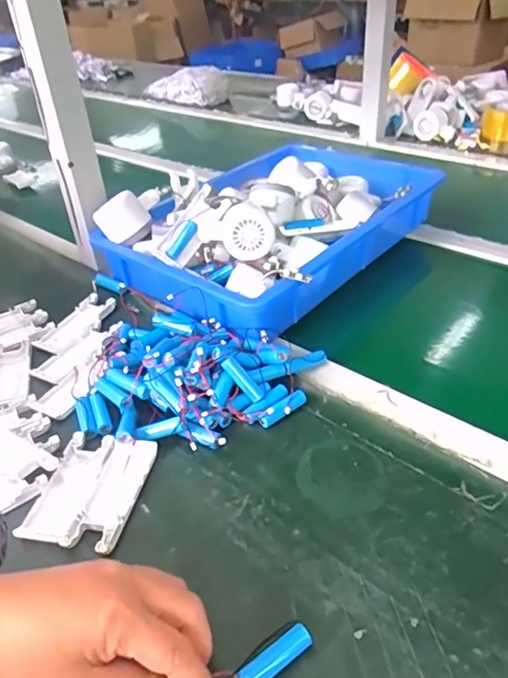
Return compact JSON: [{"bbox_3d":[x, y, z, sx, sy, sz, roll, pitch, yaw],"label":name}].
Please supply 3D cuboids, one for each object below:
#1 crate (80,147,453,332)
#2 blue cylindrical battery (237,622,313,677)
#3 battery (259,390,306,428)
[{"bbox_3d":[0.032,-0.166,0.701,0.277,0.111,0.419,26,47,32],"label":"crate"},{"bbox_3d":[0.014,0.198,0.322,0.049,0.012,0.014,-25,43,-25],"label":"blue cylindrical battery"},{"bbox_3d":[0.029,0.066,0.490,0.052,0.014,0.014,-33,46,-26],"label":"battery"}]

